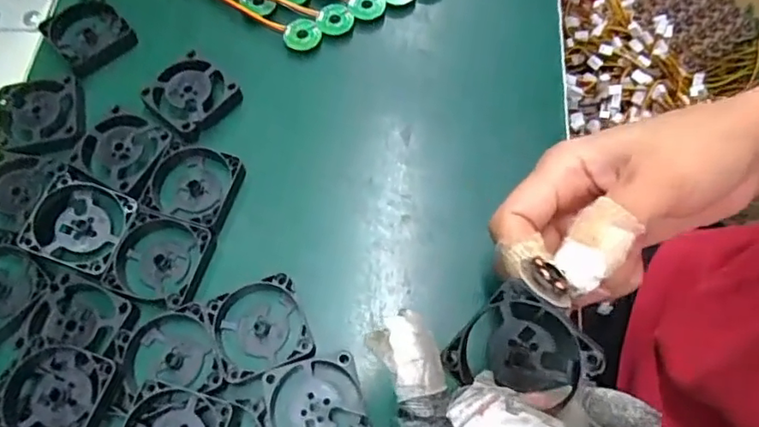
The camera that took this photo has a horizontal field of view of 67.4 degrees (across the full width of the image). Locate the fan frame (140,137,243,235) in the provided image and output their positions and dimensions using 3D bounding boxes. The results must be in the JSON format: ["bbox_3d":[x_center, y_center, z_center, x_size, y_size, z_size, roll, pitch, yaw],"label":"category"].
[{"bbox_3d":[-0.091,-0.013,0.285,0.040,0.012,0.039,14,67,7],"label":"fan frame"}]

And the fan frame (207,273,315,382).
[{"bbox_3d":[-0.054,0.051,0.257,0.039,0.013,0.044,-21,67,-8],"label":"fan frame"}]

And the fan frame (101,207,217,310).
[{"bbox_3d":[-0.102,0.022,0.269,0.040,0.011,0.040,14,67,7],"label":"fan frame"}]

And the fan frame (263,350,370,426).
[{"bbox_3d":[-0.026,0.082,0.241,0.038,0.009,0.039,-15,67,-5],"label":"fan frame"}]

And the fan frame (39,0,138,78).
[{"bbox_3d":[-0.163,-0.101,0.320,0.039,0.009,0.041,-39,71,-14],"label":"fan frame"}]

